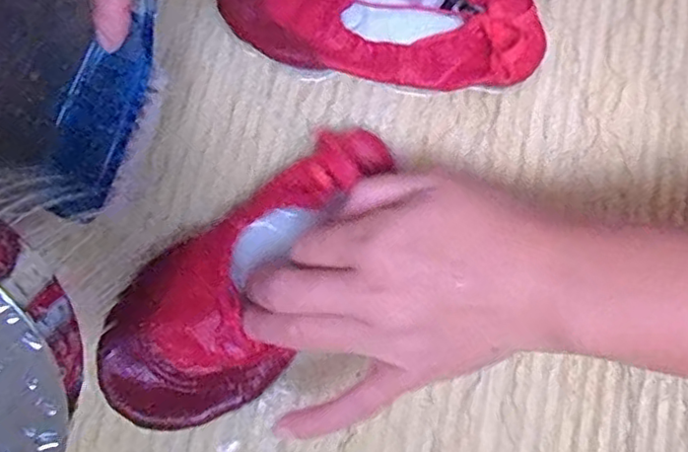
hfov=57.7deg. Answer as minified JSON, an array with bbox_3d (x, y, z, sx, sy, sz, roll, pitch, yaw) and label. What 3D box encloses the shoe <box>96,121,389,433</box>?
[{"bbox_3d":[-0.041,0.017,0.293,0.073,0.029,0.171,36,73,9],"label":"shoe"}]

